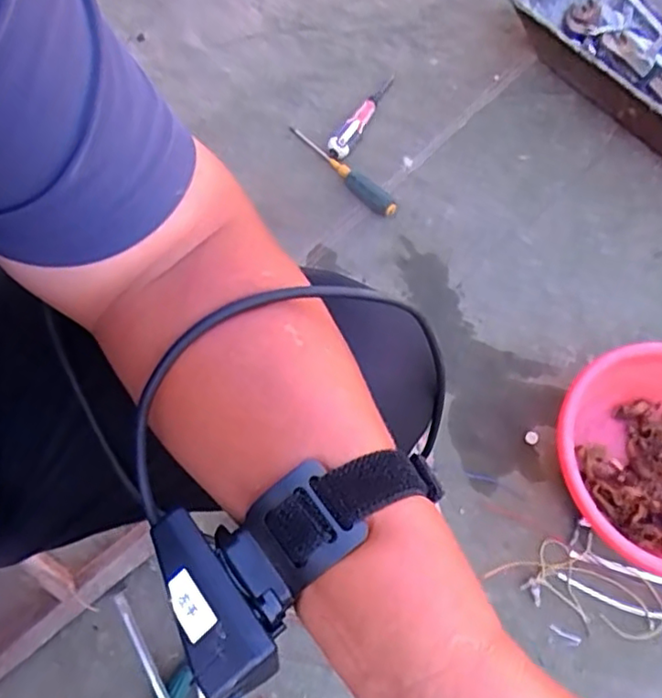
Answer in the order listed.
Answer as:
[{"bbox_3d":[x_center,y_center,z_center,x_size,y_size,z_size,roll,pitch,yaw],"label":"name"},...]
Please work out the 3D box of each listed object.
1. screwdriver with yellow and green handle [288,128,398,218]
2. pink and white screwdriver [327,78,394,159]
[{"bbox_3d":[0.017,-0.289,1.024,0.034,0.028,0.243,-38,71,-14],"label":"screwdriver with yellow and green handle"},{"bbox_3d":[0.051,-0.395,1.073,0.041,0.029,0.209,22,62,10],"label":"pink and white screwdriver"}]

